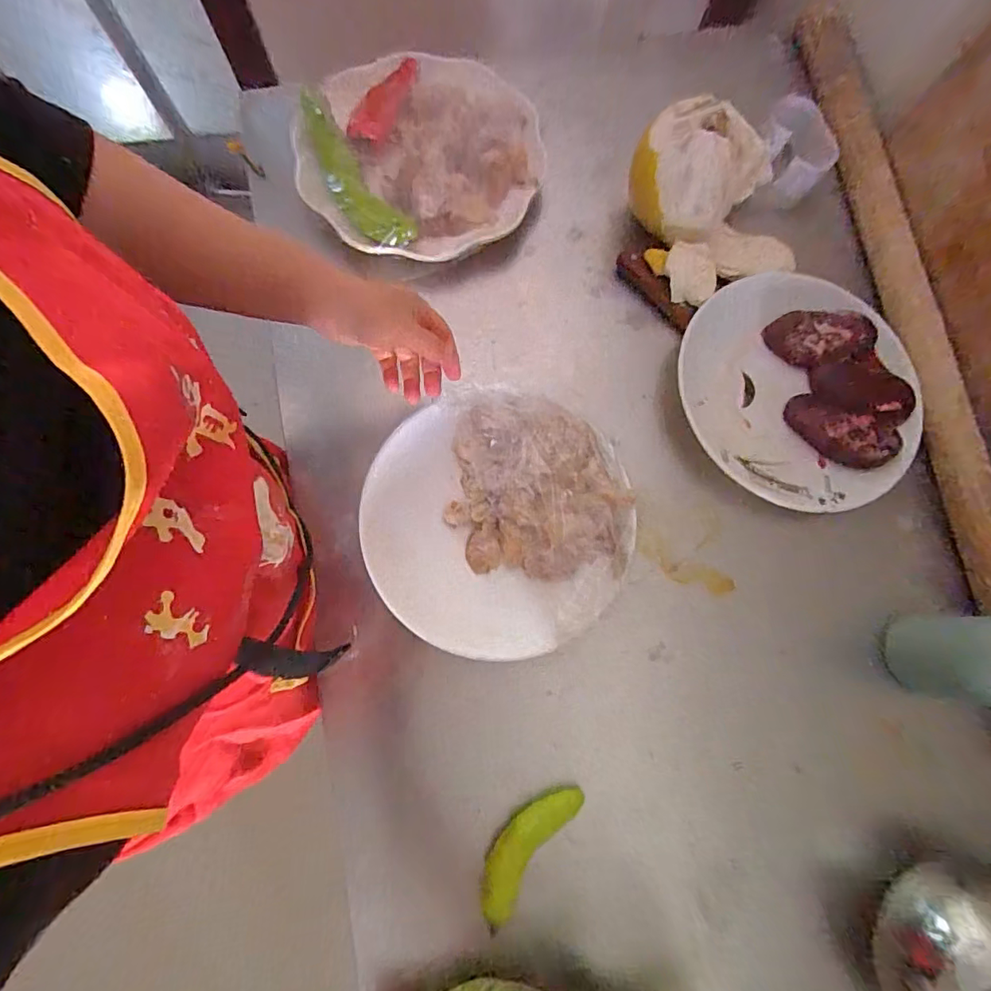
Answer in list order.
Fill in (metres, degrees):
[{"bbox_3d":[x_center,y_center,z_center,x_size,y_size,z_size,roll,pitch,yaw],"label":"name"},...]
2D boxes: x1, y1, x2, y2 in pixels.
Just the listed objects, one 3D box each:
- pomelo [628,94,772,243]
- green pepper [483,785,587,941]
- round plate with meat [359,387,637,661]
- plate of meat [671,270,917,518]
[{"bbox_3d":[0.218,-0.356,0.557,0.123,0.110,0.146,40,80,8],"label":"pomelo"},{"bbox_3d":[0.024,0.311,0.452,0.041,0.028,0.131,36,79,7],"label":"green pepper"},{"bbox_3d":[0.002,0.026,0.505,0.253,0.050,0.248,0,77,-1],"label":"round plate with meat"},{"bbox_3d":[0.324,-0.110,0.542,0.251,0.041,0.239,0,77,-1],"label":"plate of meat"}]

